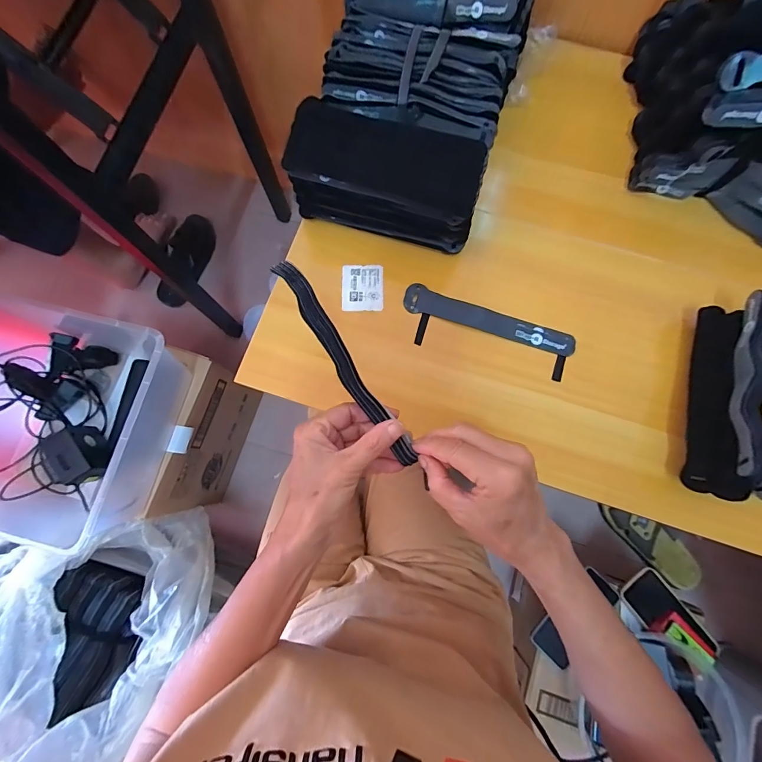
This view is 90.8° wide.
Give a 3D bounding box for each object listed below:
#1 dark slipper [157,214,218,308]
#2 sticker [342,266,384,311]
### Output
[{"bbox_3d":[-0.519,-0.319,0.992,0.092,0.064,0.255,22,80,5],"label":"dark slipper"},{"bbox_3d":[-0.021,-0.111,0.449,0.049,0.006,0.056,0,79,1],"label":"sticker"}]

